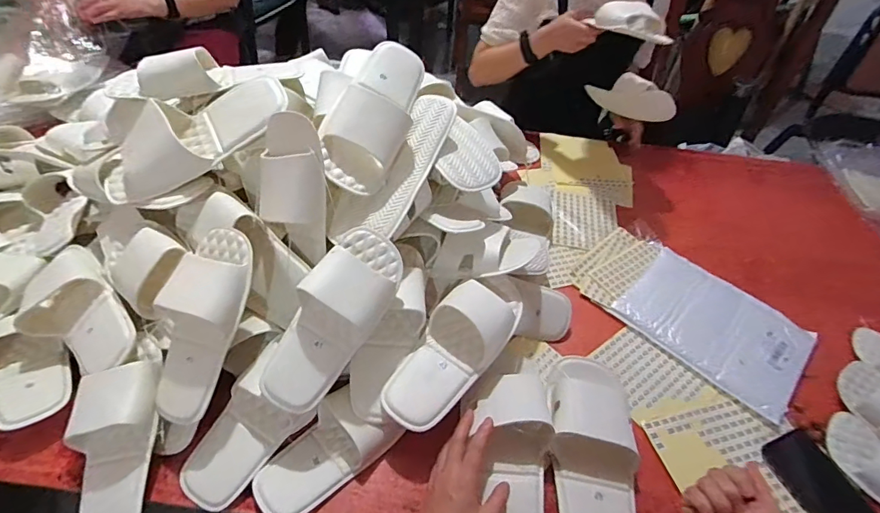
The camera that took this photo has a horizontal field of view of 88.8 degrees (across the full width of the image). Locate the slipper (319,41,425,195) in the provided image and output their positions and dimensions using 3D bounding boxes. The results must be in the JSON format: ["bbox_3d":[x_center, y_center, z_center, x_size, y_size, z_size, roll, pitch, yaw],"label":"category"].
[{"bbox_3d":[-0.091,-0.207,0.639,0.104,0.073,0.252,14,64,7],"label":"slipper"}]

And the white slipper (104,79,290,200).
[{"bbox_3d":[-0.344,-0.172,0.609,0.280,0.076,0.102,-30,53,-2],"label":"white slipper"}]

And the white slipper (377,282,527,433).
[{"bbox_3d":[0.020,0.117,0.601,0.099,0.068,0.240,33,66,22],"label":"white slipper"}]

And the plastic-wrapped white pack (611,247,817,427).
[{"bbox_3d":[0.460,0.111,0.751,0.210,0.019,0.271,-34,59,-31],"label":"plastic-wrapped white pack"}]

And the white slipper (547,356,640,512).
[{"bbox_3d":[0.201,0.255,0.576,0.110,0.068,0.271,6,55,-1],"label":"white slipper"}]

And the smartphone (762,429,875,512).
[{"bbox_3d":[0.507,0.315,0.583,0.082,0.010,0.166,-12,50,-17],"label":"smartphone"}]

